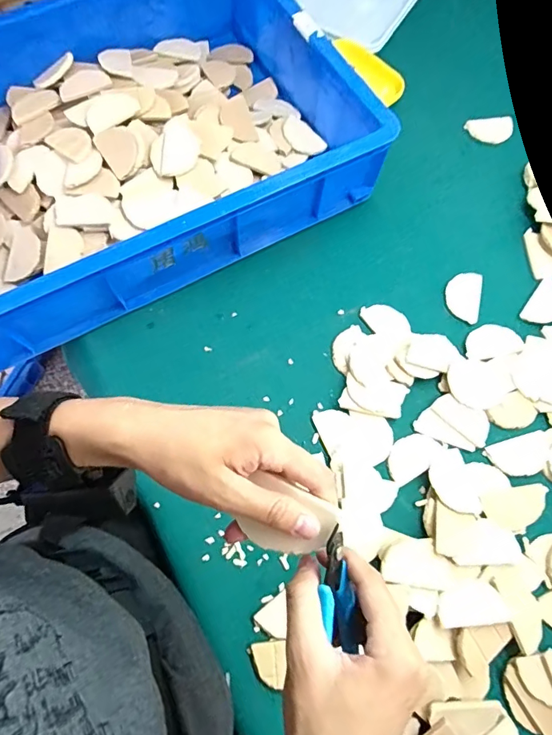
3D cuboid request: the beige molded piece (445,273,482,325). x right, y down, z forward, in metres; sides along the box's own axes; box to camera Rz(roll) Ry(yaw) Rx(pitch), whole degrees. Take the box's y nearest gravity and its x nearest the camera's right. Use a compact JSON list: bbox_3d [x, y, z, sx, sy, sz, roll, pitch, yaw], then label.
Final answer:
[{"bbox_3d":[0.245,-0.093,0.586,0.043,0.004,0.071,14,71,5],"label":"beige molded piece"}]

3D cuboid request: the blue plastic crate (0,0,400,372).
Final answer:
[{"bbox_3d":[-0.224,-0.292,0.589,0.620,0.125,0.427,-28,73,-10],"label":"blue plastic crate"}]

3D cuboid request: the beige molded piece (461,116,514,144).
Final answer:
[{"bbox_3d":[0.325,-0.360,0.679,0.070,0.008,0.047,-1,70,-1],"label":"beige molded piece"}]

